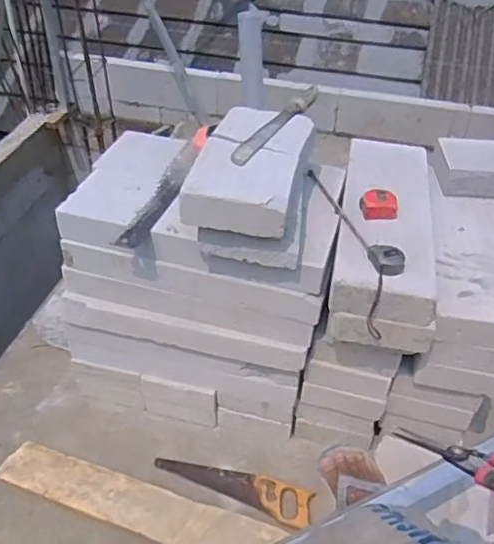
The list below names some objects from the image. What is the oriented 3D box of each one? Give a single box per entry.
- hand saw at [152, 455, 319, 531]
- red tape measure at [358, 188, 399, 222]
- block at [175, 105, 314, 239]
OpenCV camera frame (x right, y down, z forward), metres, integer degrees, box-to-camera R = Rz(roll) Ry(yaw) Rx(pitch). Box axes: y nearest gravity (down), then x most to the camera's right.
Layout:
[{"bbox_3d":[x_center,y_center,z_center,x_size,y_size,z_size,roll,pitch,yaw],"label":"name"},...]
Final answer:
[{"bbox_3d":[-0.038,0.525,1.399,0.399,0.029,0.093,13,42,12],"label":"hand saw"},{"bbox_3d":[0.291,-0.151,1.254,0.075,0.037,0.073,-3,41,-6],"label":"red tape measure"},{"bbox_3d":[0.015,-0.231,1.190,0.209,0.079,0.397,10,42,9],"label":"block"}]

